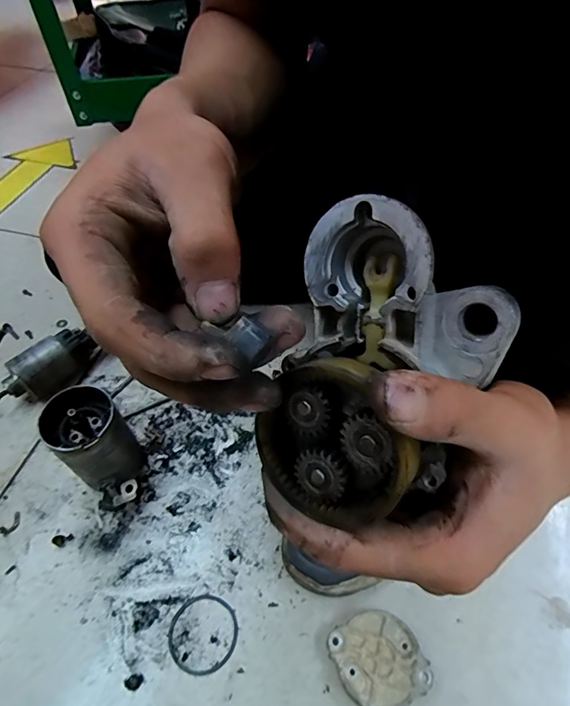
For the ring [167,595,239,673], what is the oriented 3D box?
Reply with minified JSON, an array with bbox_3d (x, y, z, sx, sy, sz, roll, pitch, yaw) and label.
[{"bbox_3d":[-0.069,0.235,0.368,0.057,0.004,0.057,0,51,-1],"label":"ring"}]

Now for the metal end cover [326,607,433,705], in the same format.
[{"bbox_3d":[0.074,0.246,0.352,0.064,0.020,0.066,-23,55,-18],"label":"metal end cover"}]

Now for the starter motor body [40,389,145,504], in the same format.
[{"bbox_3d":[-0.173,0.092,0.418,0.080,0.106,0.064,34,58,24],"label":"starter motor body"}]

